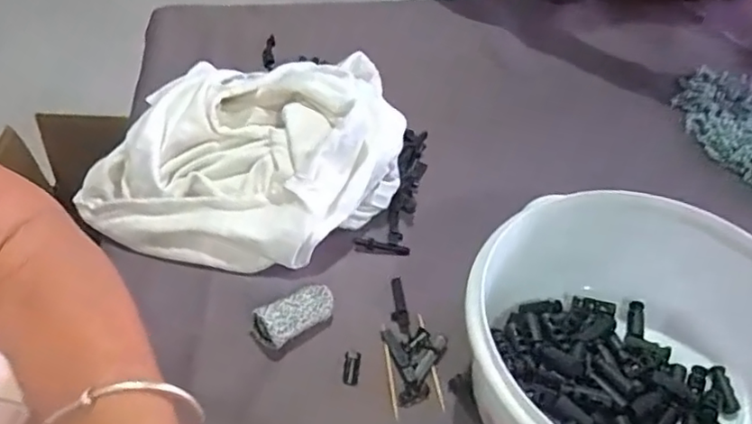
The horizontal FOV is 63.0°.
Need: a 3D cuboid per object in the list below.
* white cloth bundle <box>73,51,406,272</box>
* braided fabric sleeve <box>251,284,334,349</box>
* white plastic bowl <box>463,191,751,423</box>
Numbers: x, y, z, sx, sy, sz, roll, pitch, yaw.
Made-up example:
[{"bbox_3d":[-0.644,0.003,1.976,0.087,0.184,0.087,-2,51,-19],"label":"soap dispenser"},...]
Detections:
[{"bbox_3d":[-0.090,-0.045,0.422,0.210,0.064,0.178,-3,46,-7],"label":"white cloth bundle"},{"bbox_3d":[-0.045,0.059,0.351,0.047,0.018,0.023,-30,54,-29],"label":"braided fabric sleeve"},{"bbox_3d":[0.121,0.073,0.298,0.147,0.075,0.155,2,46,-2],"label":"white plastic bowl"}]

